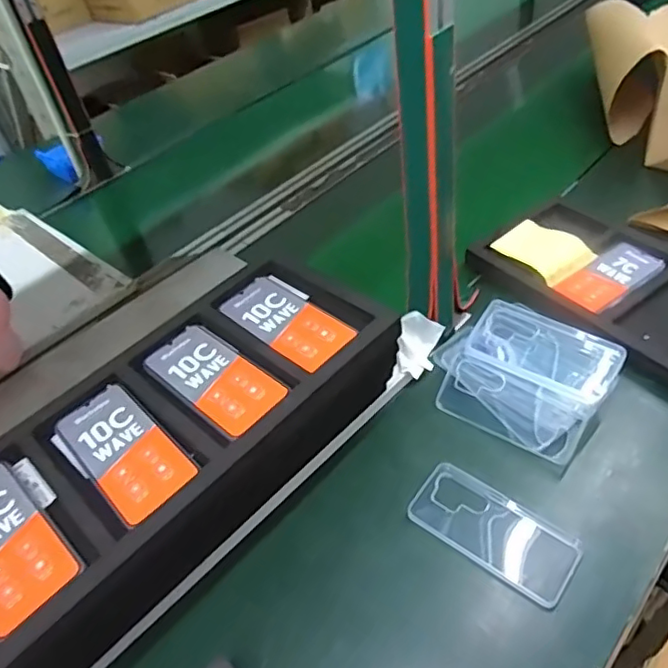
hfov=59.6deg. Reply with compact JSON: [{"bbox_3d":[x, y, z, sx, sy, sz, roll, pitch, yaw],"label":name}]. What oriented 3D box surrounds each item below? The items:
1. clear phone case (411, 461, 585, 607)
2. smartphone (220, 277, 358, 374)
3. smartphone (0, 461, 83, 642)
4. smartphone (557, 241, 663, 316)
[{"bbox_3d":[0.172,0.210,0.632,0.174,0.008,0.084,25,55,31],"label":"clear phone case"},{"bbox_3d":[-0.053,-0.015,0.668,0.078,0.009,0.172,-36,49,-27],"label":"smartphone"},{"bbox_3d":[-0.292,0.182,0.511,0.166,0.015,0.076,30,57,34],"label":"smartphone"},{"bbox_3d":[0.405,-0.082,0.846,0.155,0.004,0.081,-32,50,-19],"label":"smartphone"}]

